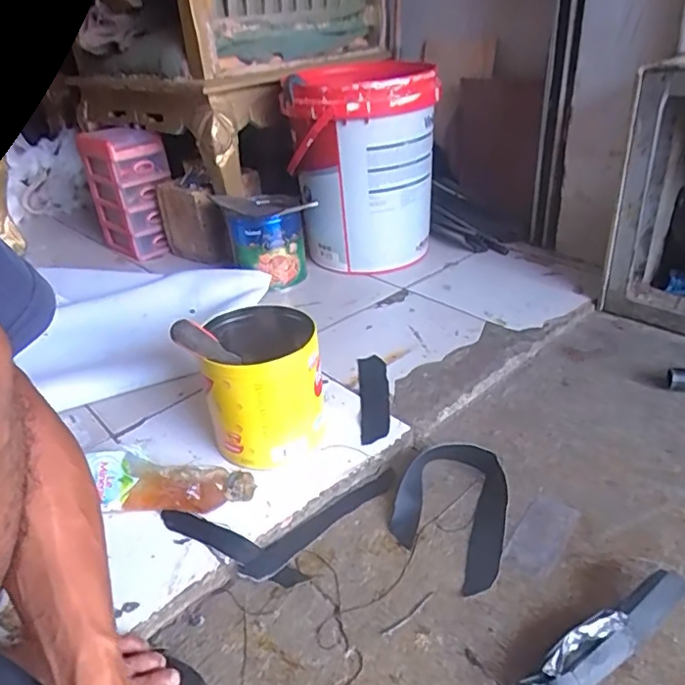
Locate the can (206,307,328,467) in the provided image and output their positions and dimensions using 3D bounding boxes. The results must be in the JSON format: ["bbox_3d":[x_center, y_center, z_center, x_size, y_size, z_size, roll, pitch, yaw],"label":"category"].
[{"bbox_3d":[-0.100,0.055,0.721,0.138,0.153,0.149,-10,31,-7],"label":"can"}]

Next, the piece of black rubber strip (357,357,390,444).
[{"bbox_3d":[0.047,0.079,0.819,0.043,0.006,0.201,-2,34,1],"label":"piece of black rubber strip"}]

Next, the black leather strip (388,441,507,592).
[{"bbox_3d":[0.122,0.188,0.634,0.127,0.025,0.184,9,34,23],"label":"black leather strip"}]

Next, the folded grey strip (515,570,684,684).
[{"bbox_3d":[0.232,0.258,0.489,0.190,0.021,0.035,-20,34,-22],"label":"folded grey strip"}]

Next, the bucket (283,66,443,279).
[{"bbox_3d":[0.035,-0.349,1.167,0.272,0.388,0.255,-4,31,3],"label":"bucket"}]

